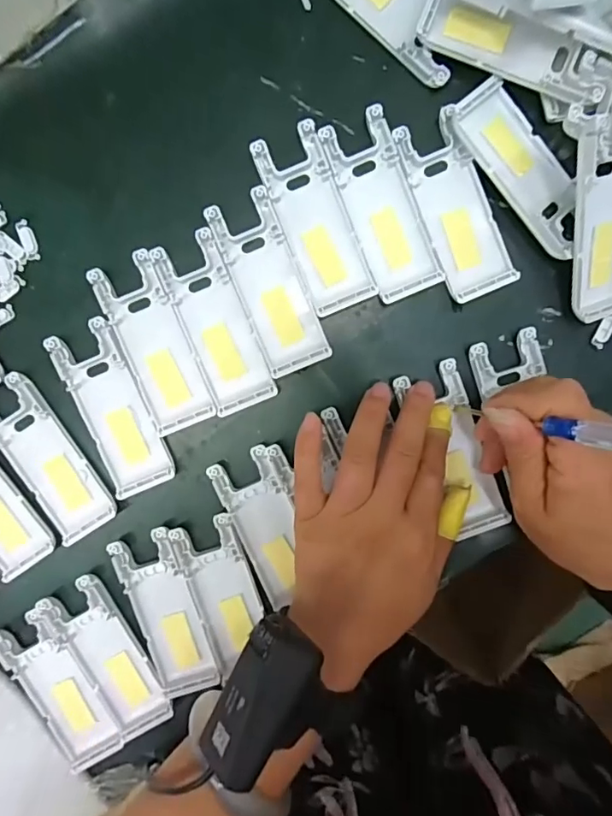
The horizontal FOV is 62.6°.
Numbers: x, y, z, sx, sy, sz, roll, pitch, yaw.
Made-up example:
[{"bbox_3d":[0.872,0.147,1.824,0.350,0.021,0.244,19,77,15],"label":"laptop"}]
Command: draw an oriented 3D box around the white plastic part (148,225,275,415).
[{"bbox_3d":[-0.054,-0.049,0.302,0.039,0.008,0.103,-22,95,2],"label":"white plastic part"}]

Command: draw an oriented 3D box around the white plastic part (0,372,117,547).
[{"bbox_3d":[-0.161,0.033,0.311,0.039,0.011,0.103,-34,94,3],"label":"white plastic part"}]

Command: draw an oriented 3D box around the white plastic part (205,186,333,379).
[{"bbox_3d":[-0.021,-0.073,0.300,0.039,0.008,0.103,-23,95,2],"label":"white plastic part"}]

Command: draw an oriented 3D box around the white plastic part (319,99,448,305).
[{"bbox_3d":[0.045,-0.117,0.296,0.040,0.010,0.103,-22,95,2],"label":"white plastic part"}]

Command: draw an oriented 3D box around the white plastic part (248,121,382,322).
[{"bbox_3d":[0.006,-0.109,0.299,0.038,0.014,0.103,-23,95,2],"label":"white plastic part"}]

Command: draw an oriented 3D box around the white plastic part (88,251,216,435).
[{"bbox_3d":[-0.091,-0.038,0.303,0.039,0.010,0.102,-22,95,2],"label":"white plastic part"}]

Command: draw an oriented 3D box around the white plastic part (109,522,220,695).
[{"bbox_3d":[-0.087,0.130,0.318,0.039,0.007,0.106,-17,95,2],"label":"white plastic part"}]

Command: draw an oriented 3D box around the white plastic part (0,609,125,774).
[{"bbox_3d":[-0.161,0.182,0.326,0.042,0.010,0.104,-31,94,3],"label":"white plastic part"}]

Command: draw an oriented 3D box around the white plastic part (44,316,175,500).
[{"bbox_3d":[-0.117,0.001,0.307,0.039,0.008,0.103,-22,95,2],"label":"white plastic part"}]

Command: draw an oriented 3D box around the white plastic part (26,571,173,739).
[{"bbox_3d":[-0.129,0.160,0.322,0.044,0.013,0.103,-32,94,3],"label":"white plastic part"}]

